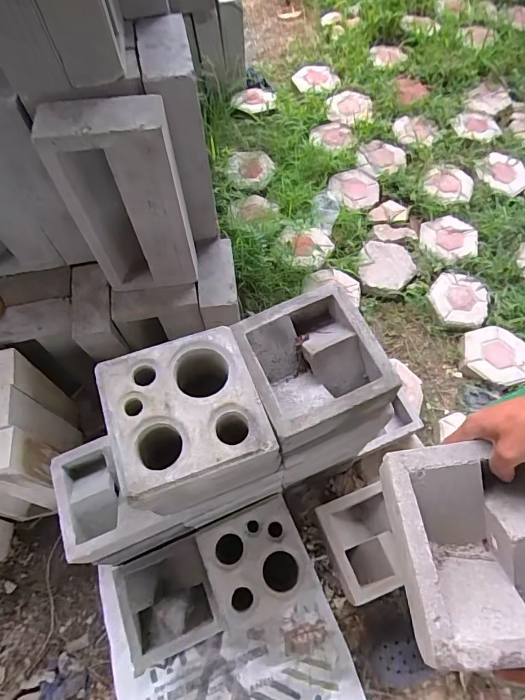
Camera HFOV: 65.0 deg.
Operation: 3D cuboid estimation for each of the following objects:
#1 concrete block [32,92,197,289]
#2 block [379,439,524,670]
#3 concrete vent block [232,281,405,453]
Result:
[{"bbox_3d":[-0.255,-0.282,0.813,0.221,0.393,0.110,-8,64,0],"label":"concrete block"},{"bbox_3d":[0.244,0.197,0.428,0.195,0.086,0.197,-5,67,-2],"label":"block"},{"bbox_3d":[0.078,0.027,0.654,0.192,0.080,0.212,-22,65,-7],"label":"concrete vent block"}]

